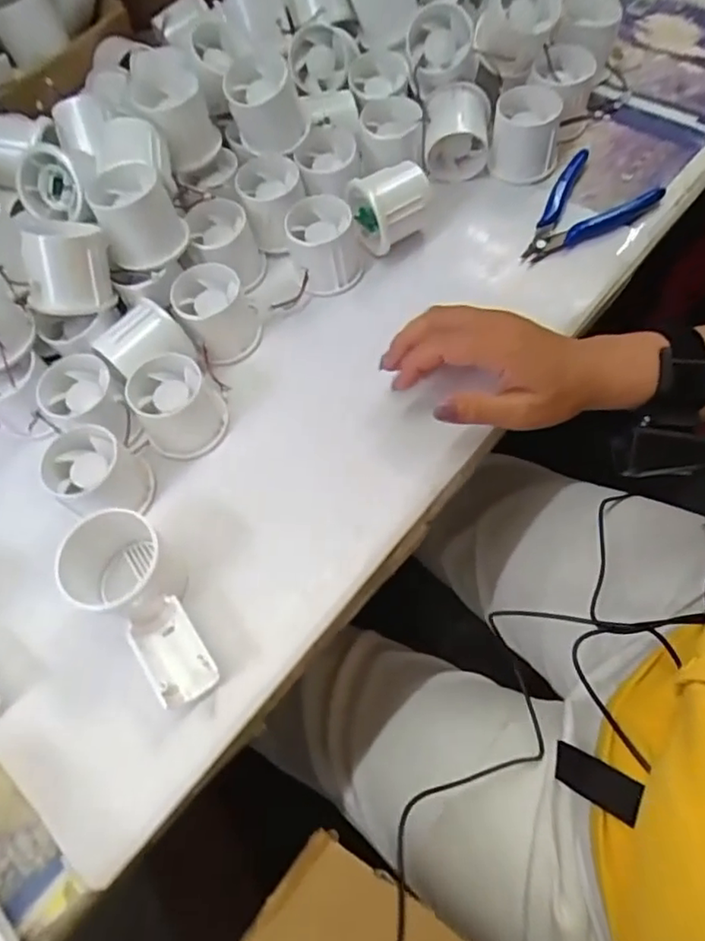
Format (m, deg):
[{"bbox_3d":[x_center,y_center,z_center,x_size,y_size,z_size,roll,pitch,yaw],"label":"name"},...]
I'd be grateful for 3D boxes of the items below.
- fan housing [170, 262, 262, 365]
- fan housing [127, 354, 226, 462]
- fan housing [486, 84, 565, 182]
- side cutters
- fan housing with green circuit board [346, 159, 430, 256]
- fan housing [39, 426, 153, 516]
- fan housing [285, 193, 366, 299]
[{"bbox_3d":[-0.099,-0.116,0.452,0.053,0.042,0.059,-30,66,-10],"label":"fan housing"},{"bbox_3d":[-0.119,-0.044,0.419,0.057,0.047,0.055,-3,63,6],"label":"fan housing"},{"bbox_3d":[0.143,-0.275,0.506,0.054,0.055,0.057,0,67,1],"label":"fan housing"},{"bbox_3d":[0.178,-0.203,0.481,0.075,0.008,0.118,40,77,21],"label":"side cutters"},{"bbox_3d":[0.031,-0.205,0.478,0.054,0.052,0.049,-29,66,-10],"label":"fan housing with green circuit board"},{"bbox_3d":[-0.168,0.003,0.400,0.058,0.042,0.053,-3,63,6],"label":"fan housing"},{"bbox_3d":[-0.021,-0.173,0.471,0.057,0.050,0.053,-3,63,6],"label":"fan housing"}]

